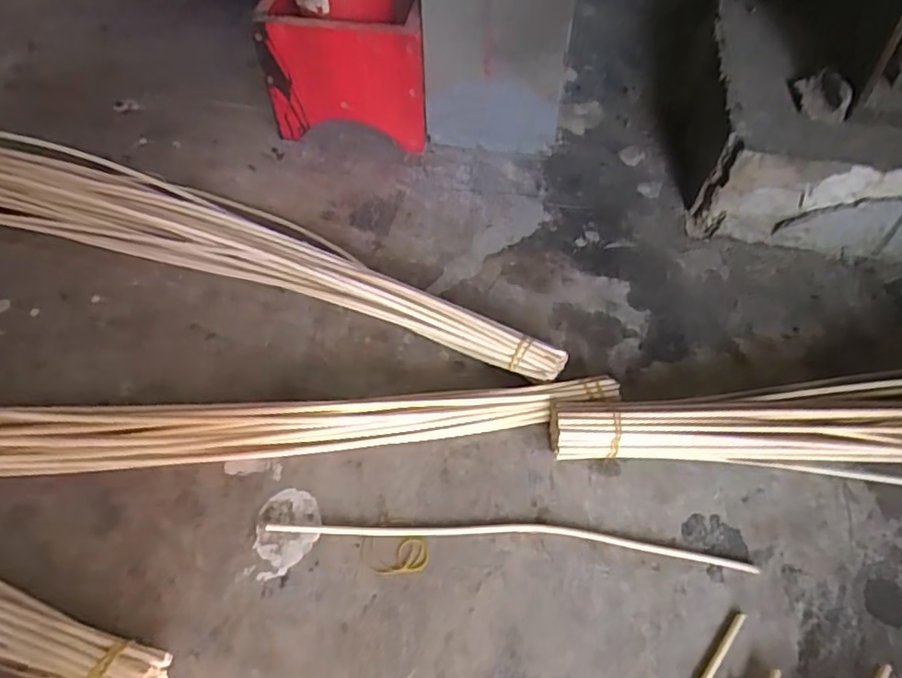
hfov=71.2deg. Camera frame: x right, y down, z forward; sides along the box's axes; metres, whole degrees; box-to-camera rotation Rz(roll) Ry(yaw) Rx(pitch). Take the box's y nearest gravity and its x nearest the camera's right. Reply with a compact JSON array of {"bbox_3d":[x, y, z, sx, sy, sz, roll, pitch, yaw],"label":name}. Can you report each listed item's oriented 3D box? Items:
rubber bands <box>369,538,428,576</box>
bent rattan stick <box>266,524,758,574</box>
[{"bbox_3d":[-0.048,0.202,0.585,0.053,0.004,0.030,-7,54,-4],"label":"rubber bands"},{"bbox_3d":[0.053,0.186,0.595,0.448,0.004,0.027,4,54,4],"label":"bent rattan stick"}]

